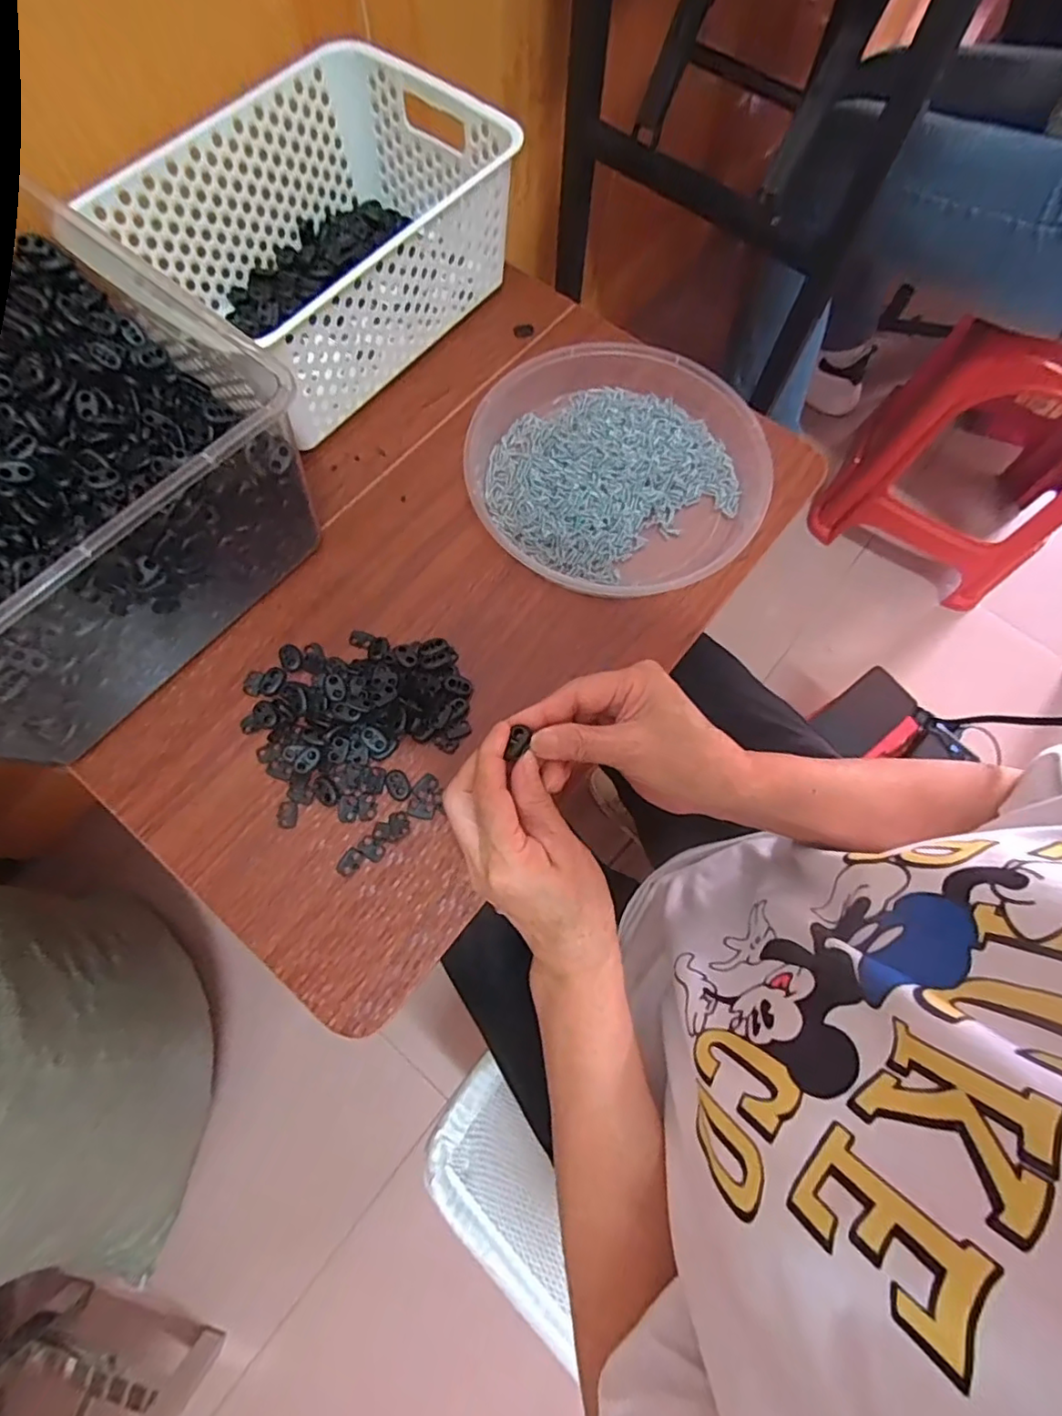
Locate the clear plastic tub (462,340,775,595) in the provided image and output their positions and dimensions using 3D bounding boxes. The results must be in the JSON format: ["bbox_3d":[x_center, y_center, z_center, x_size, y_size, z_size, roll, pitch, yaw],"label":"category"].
[{"bbox_3d":[0.066,-0.191,0.470,0.229,0.041,0.223,1,72,-2],"label":"clear plastic tub"}]

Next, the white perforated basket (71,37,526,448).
[{"bbox_3d":[-0.169,-0.382,0.484,0.208,0.110,0.285,36,74,9],"label":"white perforated basket"}]

